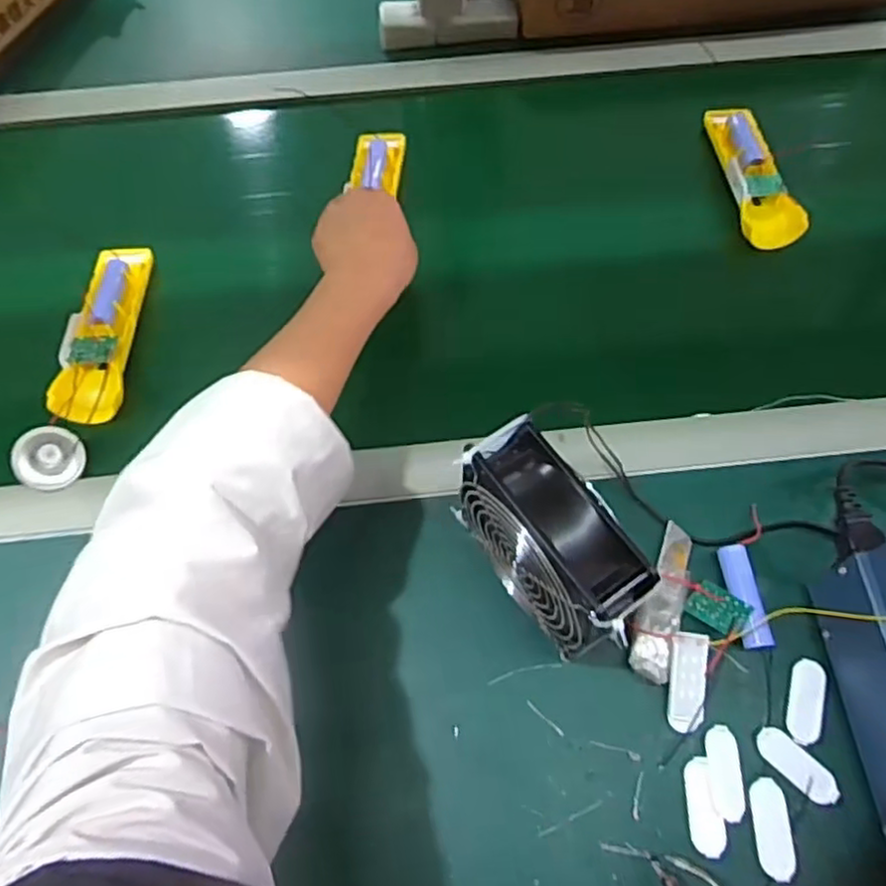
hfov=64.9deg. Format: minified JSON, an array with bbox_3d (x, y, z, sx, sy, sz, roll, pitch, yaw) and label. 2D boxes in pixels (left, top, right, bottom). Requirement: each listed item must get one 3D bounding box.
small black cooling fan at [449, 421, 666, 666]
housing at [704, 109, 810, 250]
[{"bbox_3d":[0.061,0.066,0.418,0.052,0.117,0.118,-34,67,-16],"label":"small black cooling fan"},{"bbox_3d":[0.282,-0.248,0.635,0.048,0.021,0.172,-4,63,-2],"label":"housing"}]

